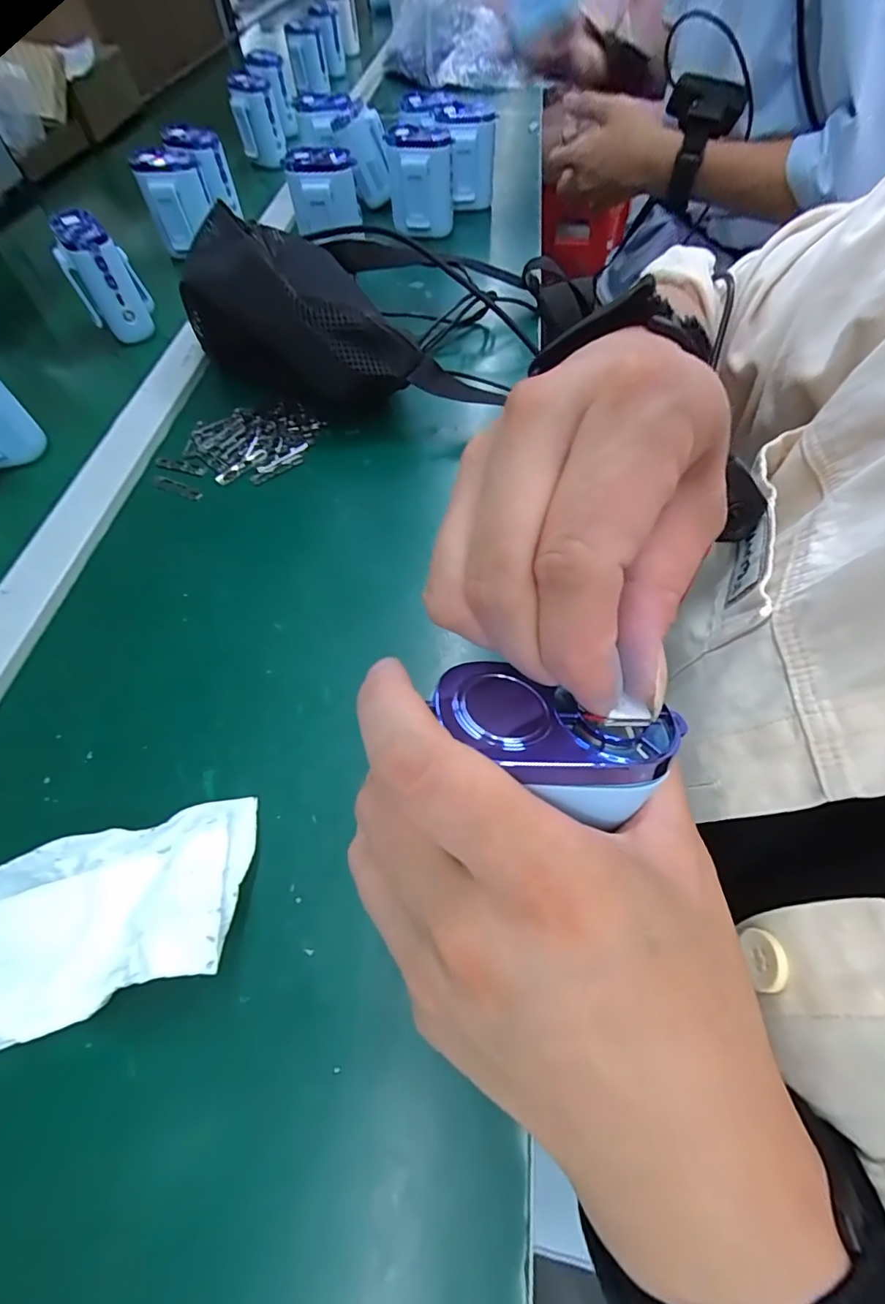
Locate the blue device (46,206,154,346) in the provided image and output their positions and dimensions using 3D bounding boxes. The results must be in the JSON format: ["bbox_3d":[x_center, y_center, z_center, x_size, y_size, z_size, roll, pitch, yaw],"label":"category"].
[{"bbox_3d":[-0.308,-0.341,0.446,0.056,0.078,0.061,-27,62,-13],"label":"blue device"}]

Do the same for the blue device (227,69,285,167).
[{"bbox_3d":[-0.266,-0.761,0.698,0.063,0.088,0.084,-17,60,-7],"label":"blue device"}]

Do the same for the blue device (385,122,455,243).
[{"bbox_3d":[-0.024,-0.507,0.532,0.067,0.084,0.054,-5,59,0],"label":"blue device"}]

